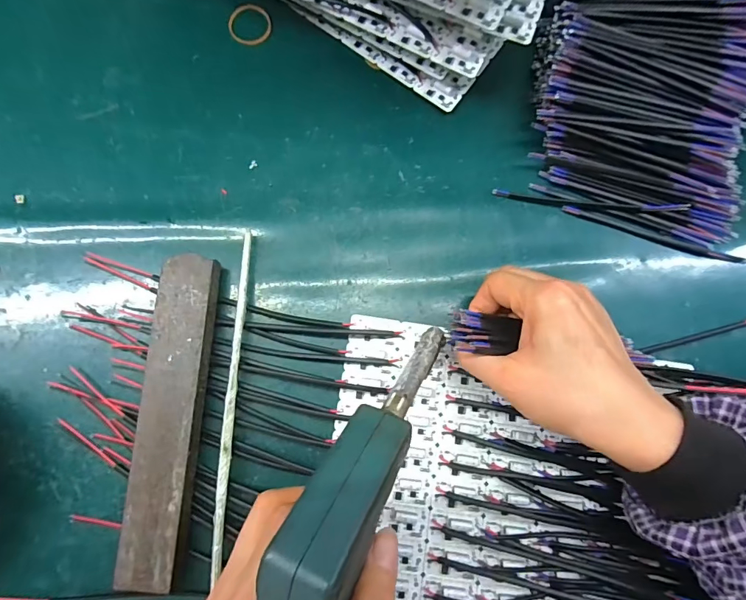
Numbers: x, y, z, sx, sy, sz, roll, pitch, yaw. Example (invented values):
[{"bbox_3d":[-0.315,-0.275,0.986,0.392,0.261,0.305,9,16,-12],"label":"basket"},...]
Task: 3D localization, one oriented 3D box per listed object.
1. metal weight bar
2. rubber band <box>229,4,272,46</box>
[{"bbox_3d":[-0.127,0.071,0.269,0.036,0.021,0.197,4,80,-2],"label":"metal weight bar"},{"bbox_3d":[-0.096,-0.217,0.331,0.032,0.004,0.032,-4,81,-3],"label":"rubber band"}]

